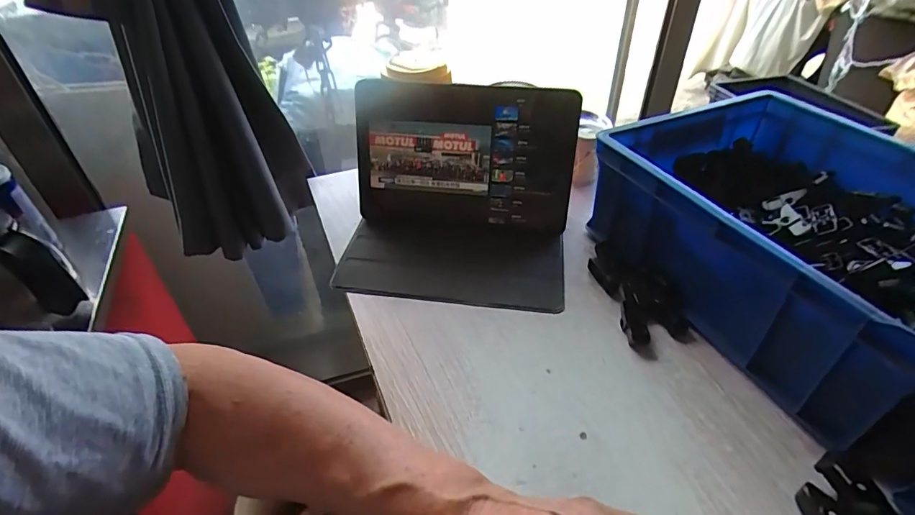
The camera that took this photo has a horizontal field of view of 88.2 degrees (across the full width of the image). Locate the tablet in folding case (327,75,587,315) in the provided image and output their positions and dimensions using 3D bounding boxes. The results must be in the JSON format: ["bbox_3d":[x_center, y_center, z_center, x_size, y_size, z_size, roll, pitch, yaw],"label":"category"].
[{"bbox_3d":[0.004,-0.087,0.536,0.244,0.155,0.235,6,41,9],"label":"tablet in folding case"}]

